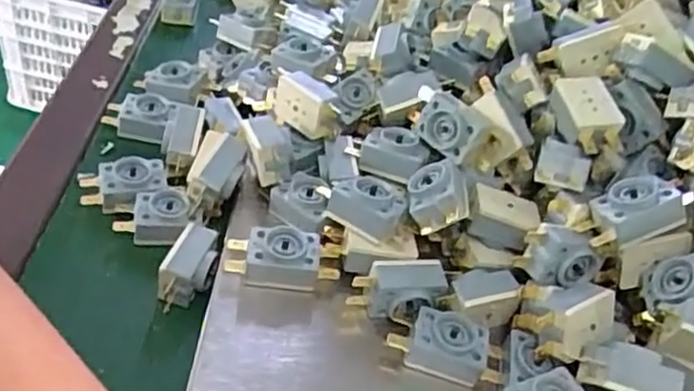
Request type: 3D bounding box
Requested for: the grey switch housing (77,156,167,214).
[{"bbox_3d":[-0.130,-0.007,0.396,0.048,0.017,0.031,-3,44,-16],"label":"grey switch housing"}]

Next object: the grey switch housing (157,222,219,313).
[{"bbox_3d":[-0.082,0.038,0.365,0.022,0.027,0.044,12,42,0],"label":"grey switch housing"}]

